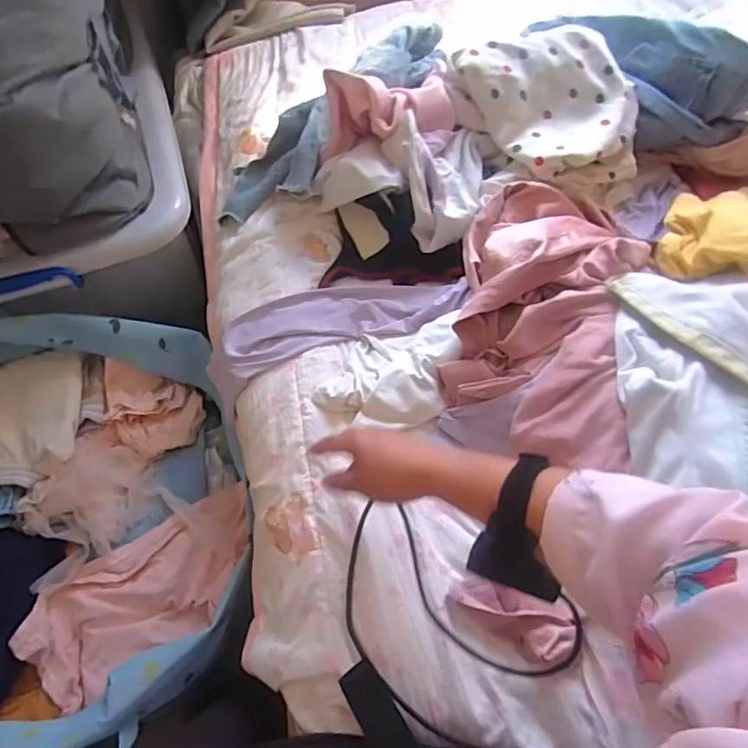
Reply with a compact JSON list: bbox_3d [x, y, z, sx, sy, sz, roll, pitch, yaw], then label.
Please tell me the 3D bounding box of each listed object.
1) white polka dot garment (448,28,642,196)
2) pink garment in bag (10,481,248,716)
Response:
[{"bbox_3d":[0.227,-0.345,0.710,0.176,0.097,0.209,-24,64,-13],"label":"white polka dot garment"},{"bbox_3d":[-0.295,0.284,0.721,0.324,0.046,0.144,-30,65,-16],"label":"pink garment in bag"}]

